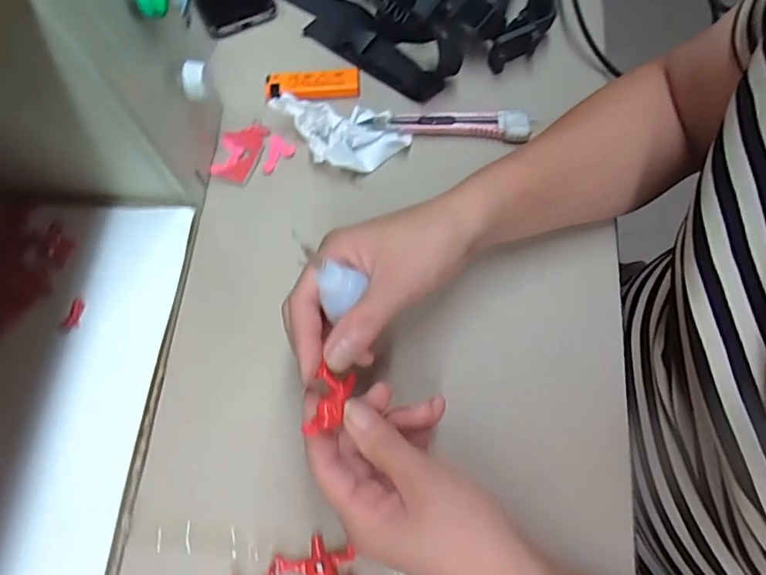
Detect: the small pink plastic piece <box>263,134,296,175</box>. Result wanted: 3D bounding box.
[{"bbox_3d":[-0.085,-0.110,0.425,0.023,0.005,0.038,5,67,2],"label":"small pink plastic piece"}]

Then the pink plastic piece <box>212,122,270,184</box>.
[{"bbox_3d":[-0.120,-0.114,0.426,0.035,0.006,0.052,17,68,7],"label":"pink plastic piece"}]

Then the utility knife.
[{"bbox_3d":[0.054,-0.137,0.426,0.129,0.015,0.023,6,67,3],"label":"utility knife"}]

